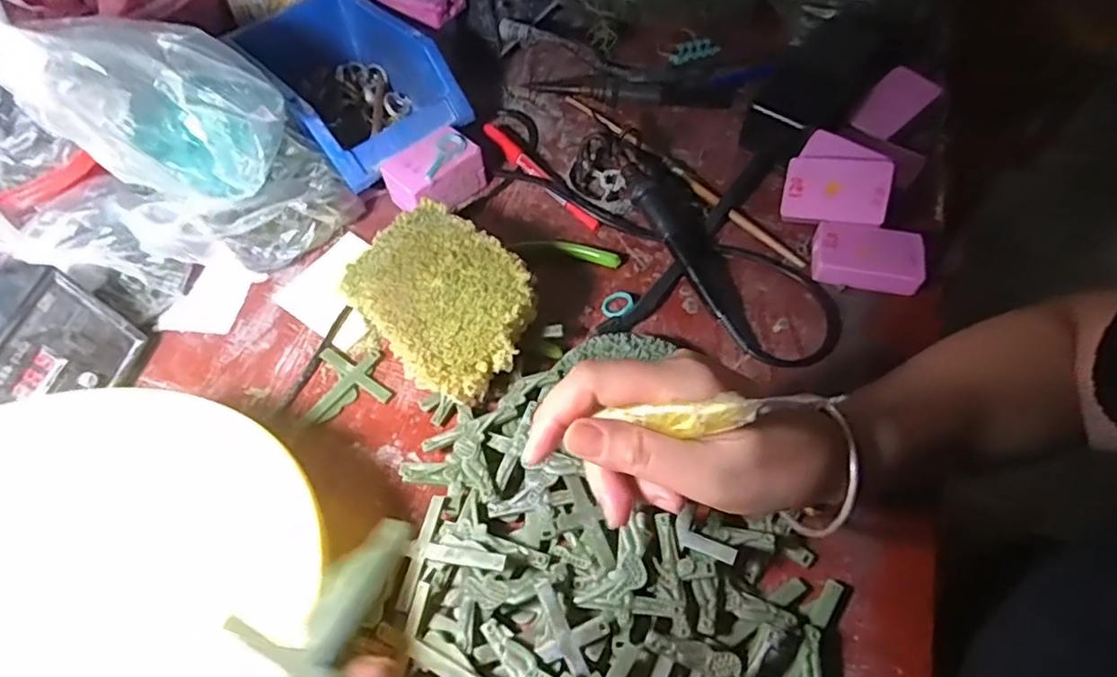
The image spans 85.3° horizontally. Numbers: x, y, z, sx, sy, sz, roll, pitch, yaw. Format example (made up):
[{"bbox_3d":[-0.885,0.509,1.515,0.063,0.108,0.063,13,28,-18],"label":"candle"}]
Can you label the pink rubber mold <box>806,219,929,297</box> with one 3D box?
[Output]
[{"bbox_3d":[0.216,-0.057,0.427,0.070,0.020,0.043,12,59,11],"label":"pink rubber mold"}]

